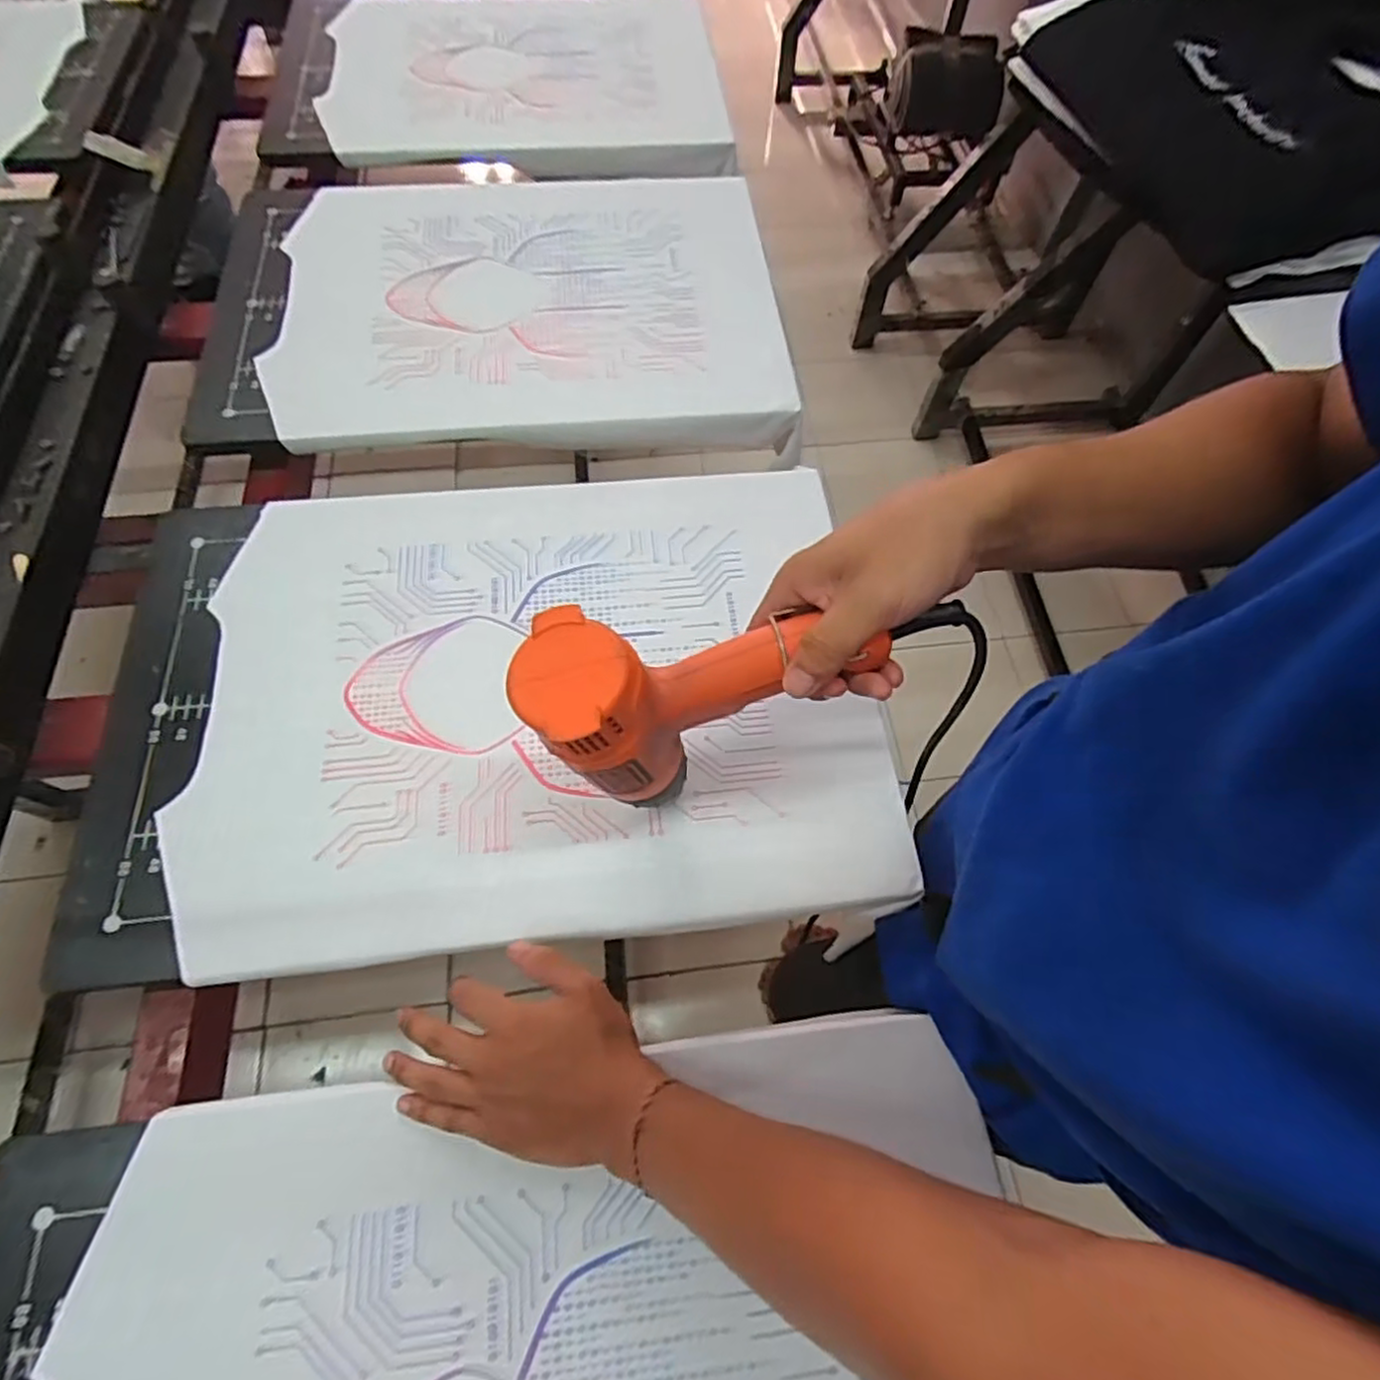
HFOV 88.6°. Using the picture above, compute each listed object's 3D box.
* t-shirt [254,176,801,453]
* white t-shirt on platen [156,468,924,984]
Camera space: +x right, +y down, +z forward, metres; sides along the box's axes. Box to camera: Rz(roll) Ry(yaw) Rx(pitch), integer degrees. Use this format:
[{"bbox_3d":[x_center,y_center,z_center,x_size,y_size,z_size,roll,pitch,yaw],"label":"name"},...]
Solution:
[{"bbox_3d":[-0.171,-0.436,0.787,0.513,0.045,0.415,-4,63,-4],"label":"t-shirt"},{"bbox_3d":[-0.115,-0.005,0.577,0.507,0.032,0.405,-6,64,-5],"label":"white t-shirt on platen"}]

